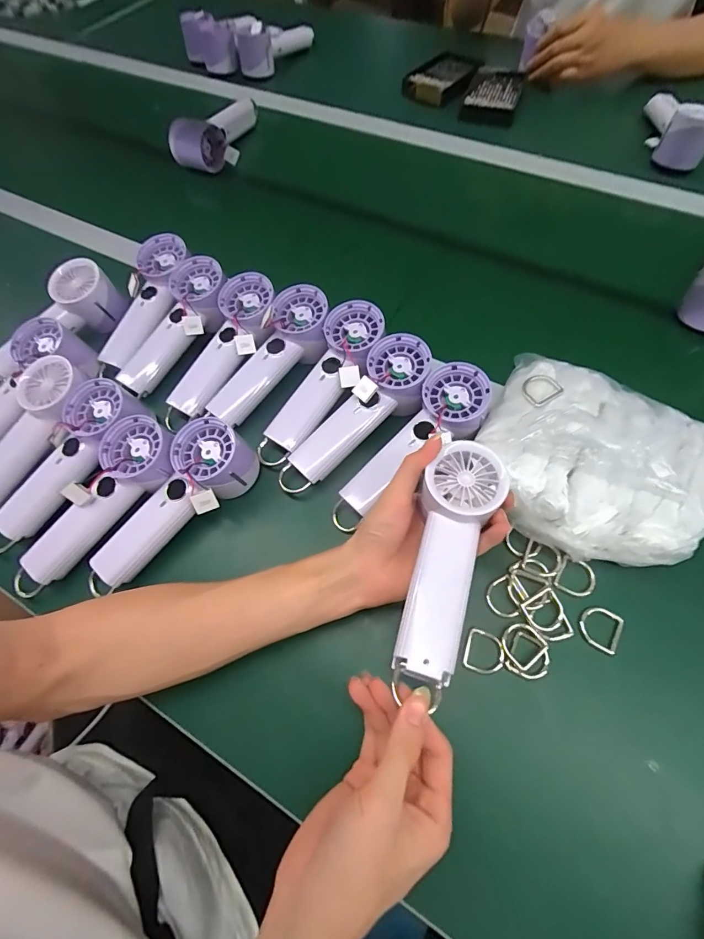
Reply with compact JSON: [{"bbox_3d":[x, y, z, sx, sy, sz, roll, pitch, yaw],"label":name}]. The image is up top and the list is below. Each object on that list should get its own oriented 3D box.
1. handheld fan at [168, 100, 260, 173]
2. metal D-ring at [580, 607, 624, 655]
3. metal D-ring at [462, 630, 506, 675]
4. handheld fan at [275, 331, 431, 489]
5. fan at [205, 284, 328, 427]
[{"bbox_3d":[-0.219,-0.547,0.679,0.078,0.084,0.165,8,64,7],"label":"handheld fan"},{"bbox_3d":[0.210,0.133,0.358,0.032,0.008,0.033,32,69,17],"label":"metal D-ring"},{"bbox_3d":[0.109,0.150,0.350,0.034,0.006,0.033,18,67,4],"label":"metal D-ring"},{"bbox_3d":[0.006,-0.052,0.422,0.189,0.045,0.063,-47,69,-1],"label":"handheld fan"},{"bbox_3d":[-0.086,-0.121,0.465,0.064,0.049,0.175,39,90,20],"label":"fan"}]

